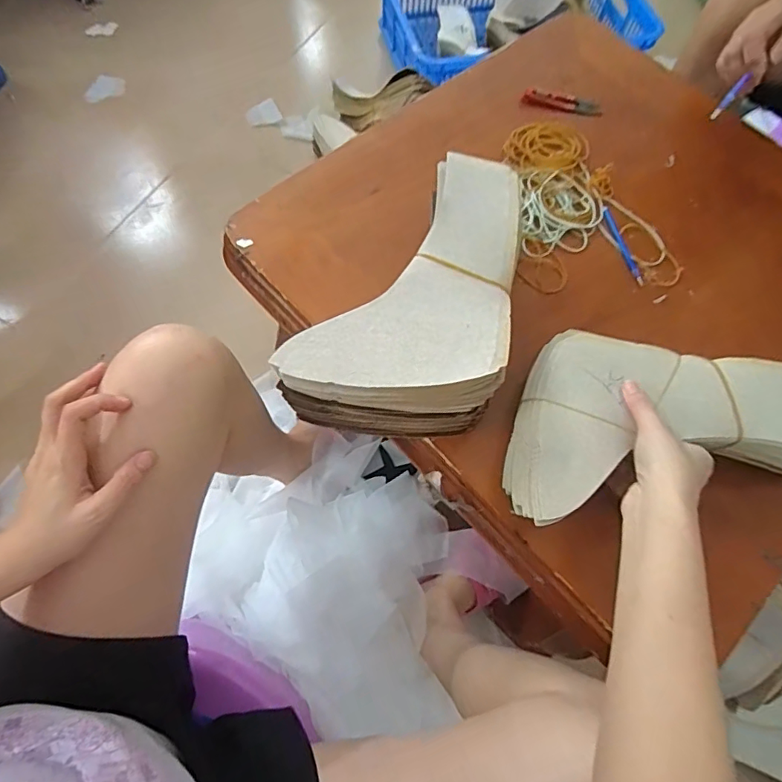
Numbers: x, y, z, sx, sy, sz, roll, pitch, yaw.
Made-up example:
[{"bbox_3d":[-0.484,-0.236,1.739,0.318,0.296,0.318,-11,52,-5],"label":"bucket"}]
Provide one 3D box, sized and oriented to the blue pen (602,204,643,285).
[{"bbox_3d":[0.258,-0.163,0.576,0.010,0.004,0.105,-13,68,-8],"label":"blue pen"}]

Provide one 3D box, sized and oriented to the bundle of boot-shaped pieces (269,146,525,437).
[{"bbox_3d":[0.046,-0.074,0.463,0.155,0.098,0.279,34,69,11],"label":"bundle of boot-shaped pieces"}]

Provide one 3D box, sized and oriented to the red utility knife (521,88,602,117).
[{"bbox_3d":[0.217,-0.365,0.653,0.101,0.011,0.027,7,66,1],"label":"red utility knife"}]

